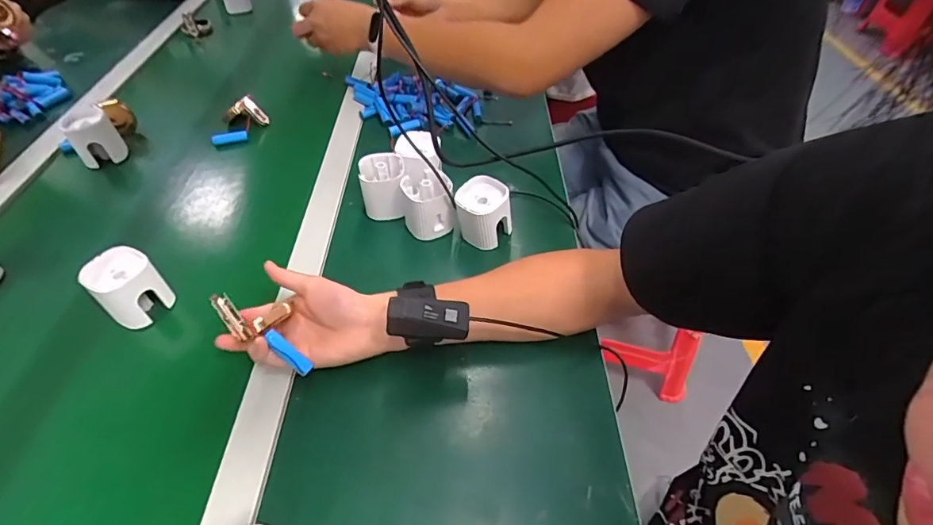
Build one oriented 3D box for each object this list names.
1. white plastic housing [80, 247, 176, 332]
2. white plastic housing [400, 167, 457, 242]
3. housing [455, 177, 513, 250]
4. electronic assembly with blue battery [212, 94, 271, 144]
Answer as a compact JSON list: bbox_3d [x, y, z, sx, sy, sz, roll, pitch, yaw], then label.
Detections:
[{"bbox_3d":[-0.344,0.025,0.485,0.052,0.061,0.053,31,56,26],"label":"white plastic housing"},{"bbox_3d":[-0.045,-0.072,0.559,0.057,0.070,0.050,-9,49,-5],"label":"white plastic housing"},{"bbox_3d":[0.020,-0.055,0.550,0.062,0.070,0.056,-9,49,-6],"label":"housing"},{"bbox_3d":[-0.357,-0.220,0.735,0.091,0.043,0.058,-18,50,-13],"label":"electronic assembly with blue battery"}]

